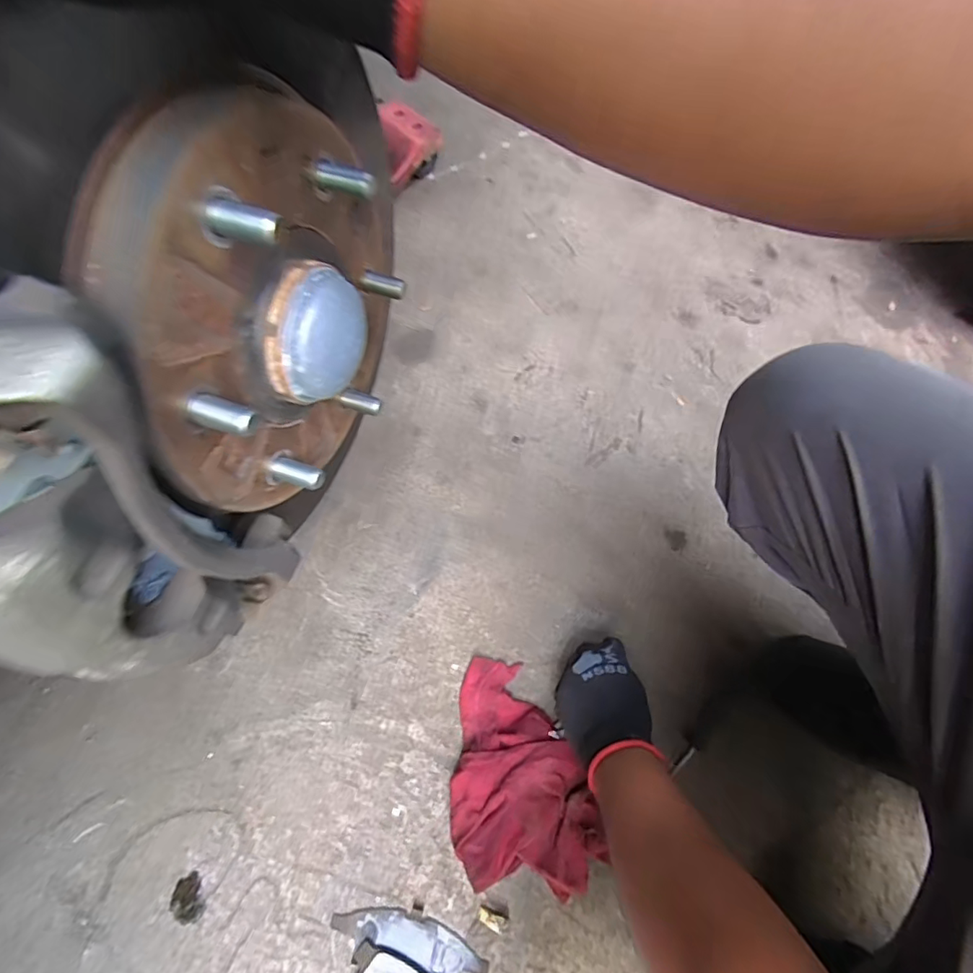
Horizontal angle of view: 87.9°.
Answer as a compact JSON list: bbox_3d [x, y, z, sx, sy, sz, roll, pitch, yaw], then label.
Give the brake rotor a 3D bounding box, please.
[{"bbox_3d":[-0.092,-0.084,0.245,0.062,0.176,0.190,14,63,5],"label":"brake rotor"}]

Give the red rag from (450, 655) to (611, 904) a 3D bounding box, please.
[{"bbox_3d":[0.026,0.285,0.504,0.132,0.047,0.216,-14,65,-10],"label":"red rag"}]

